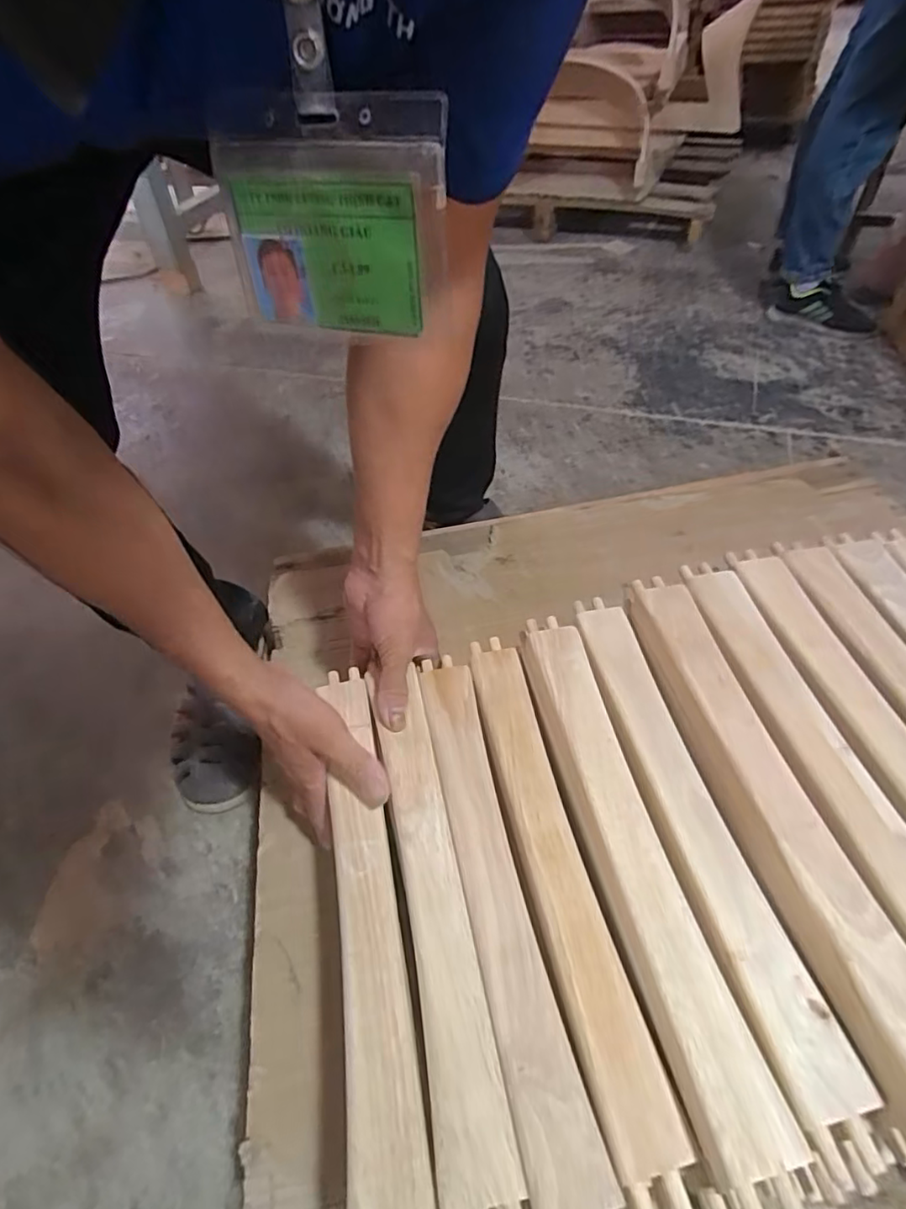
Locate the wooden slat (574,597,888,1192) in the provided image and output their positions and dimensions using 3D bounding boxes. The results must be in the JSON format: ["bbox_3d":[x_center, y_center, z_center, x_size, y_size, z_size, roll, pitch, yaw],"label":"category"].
[{"bbox_3d":[0.170,0.147,0.442,0.050,0.017,0.391,-9,47,-6],"label":"wooden slat"}]

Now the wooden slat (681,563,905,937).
[{"bbox_3d":[0.265,0.113,0.429,0.049,0.017,0.396,-9,47,-5],"label":"wooden slat"}]

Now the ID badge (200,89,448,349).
[{"bbox_3d":[-0.050,-0.148,0.238,0.100,0.082,0.004,14,44,19],"label":"ID badge"}]

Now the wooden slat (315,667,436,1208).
[{"bbox_3d":[-0.063,0.211,0.437,0.045,0.013,0.395,-10,47,-6],"label":"wooden slat"}]

